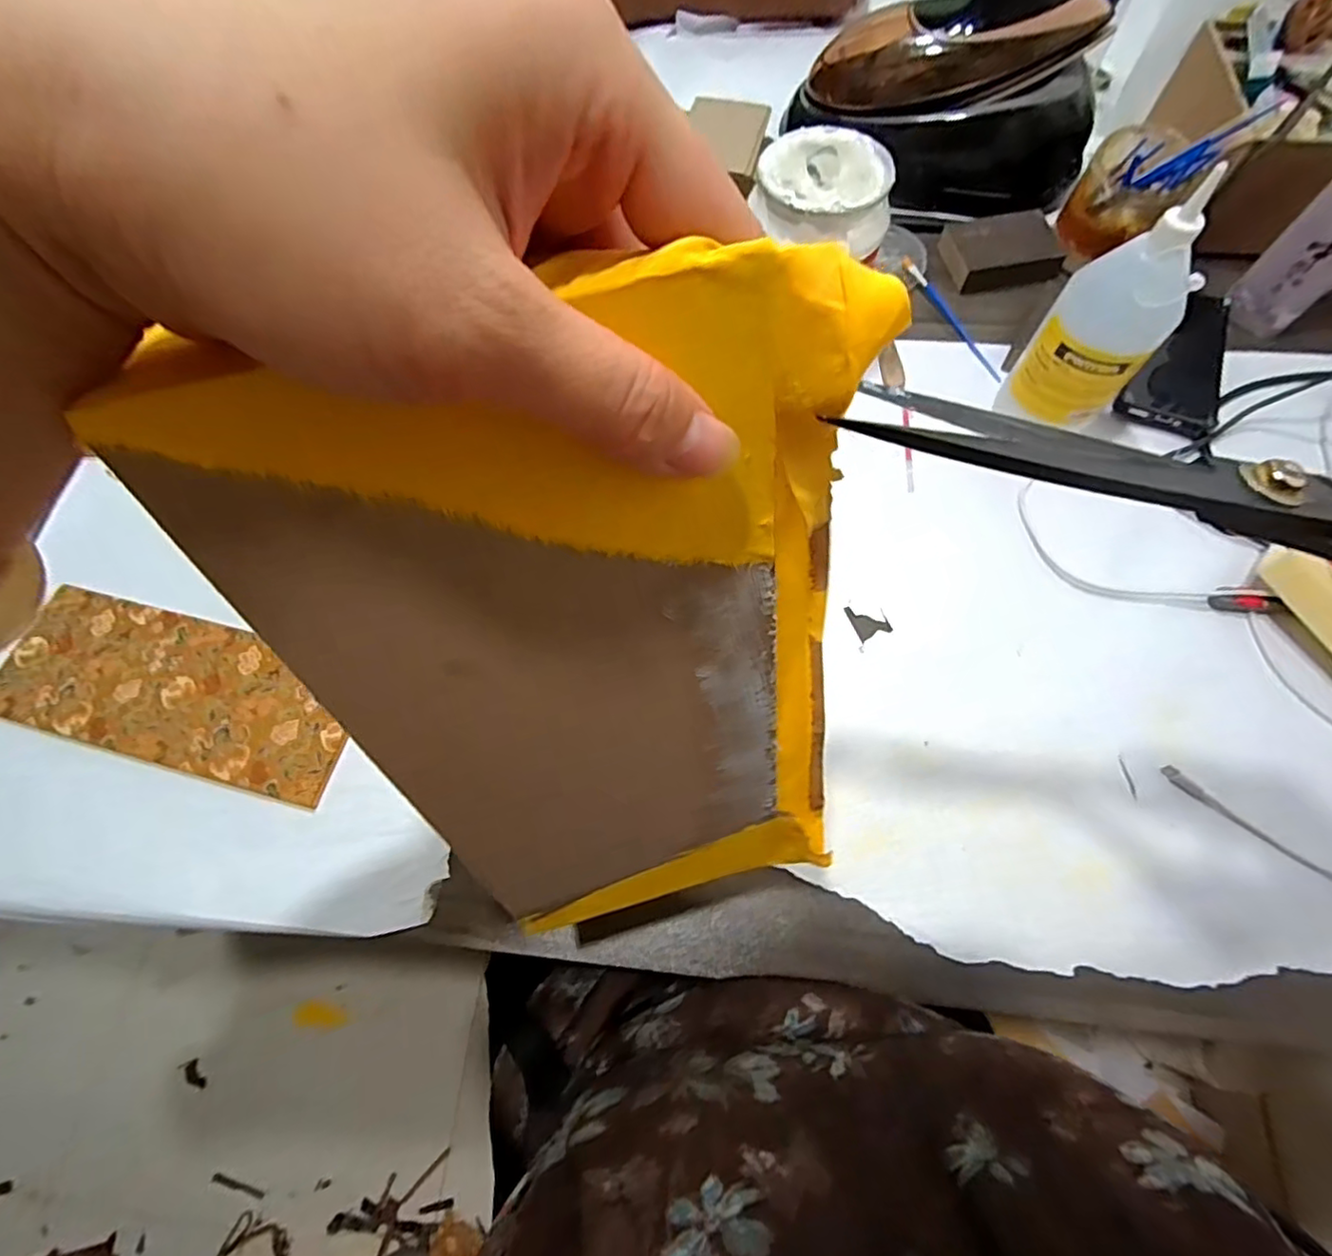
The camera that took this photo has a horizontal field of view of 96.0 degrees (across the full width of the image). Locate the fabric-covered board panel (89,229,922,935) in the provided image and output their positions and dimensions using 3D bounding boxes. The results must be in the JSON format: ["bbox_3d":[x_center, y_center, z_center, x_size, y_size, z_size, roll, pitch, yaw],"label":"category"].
[{"bbox_3d":[-0.014,0.033,0.209,0.153,0.274,0.012,-15,46,-6],"label":"fabric-covered board panel"}]

